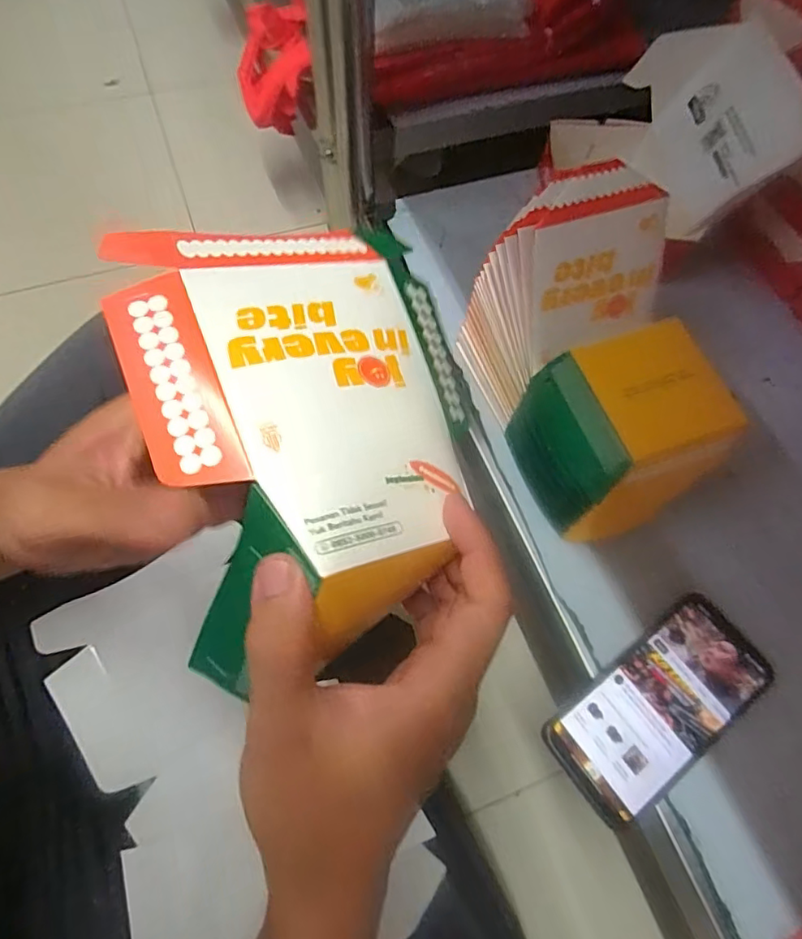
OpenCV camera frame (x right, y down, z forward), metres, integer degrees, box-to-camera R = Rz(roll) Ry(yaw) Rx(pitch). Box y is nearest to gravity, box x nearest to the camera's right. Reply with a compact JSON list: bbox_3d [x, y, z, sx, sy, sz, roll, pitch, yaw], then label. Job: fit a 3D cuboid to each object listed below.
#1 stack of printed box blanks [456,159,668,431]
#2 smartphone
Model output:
[{"bbox_3d":[0.126,-0.128,0.443,0.120,0.203,0.113,-13,66,-9],"label":"stack of printed box blanks"},{"bbox_3d":[0.188,0.170,0.398,0.166,0.009,0.079,-33,69,-15],"label":"smartphone"}]

